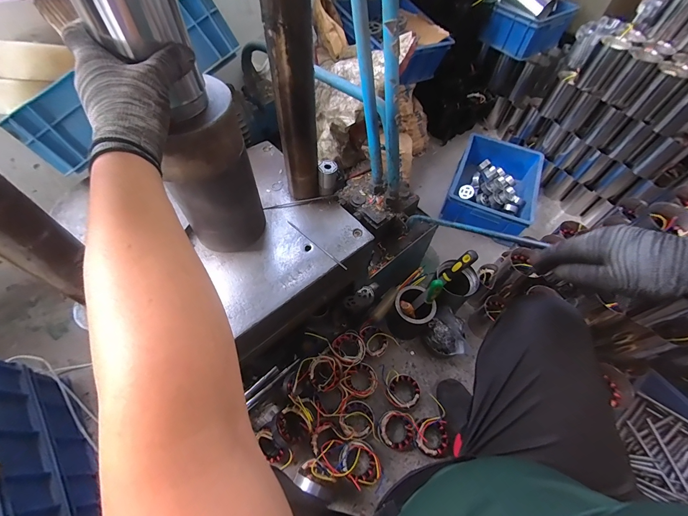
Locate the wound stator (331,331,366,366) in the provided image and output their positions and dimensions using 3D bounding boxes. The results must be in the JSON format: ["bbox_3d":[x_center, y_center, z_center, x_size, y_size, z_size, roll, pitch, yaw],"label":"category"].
[{"bbox_3d":[0.018,0.256,0.863,0.092,0.050,0.090,1,57,-2],"label":"wound stator"}]

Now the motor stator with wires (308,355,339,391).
[{"bbox_3d":[-0.053,0.297,0.799,0.072,0.050,0.079,1,57,-2],"label":"motor stator with wires"}]

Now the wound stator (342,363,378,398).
[{"bbox_3d":[0.048,0.332,0.838,0.083,0.034,0.091,1,57,-2],"label":"wound stator"}]

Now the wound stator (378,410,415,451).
[{"bbox_3d":[0.133,0.444,0.793,0.093,0.047,0.088,1,57,-2],"label":"wound stator"}]

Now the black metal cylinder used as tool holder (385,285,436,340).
[{"bbox_3d":[0.196,0.166,0.905,0.106,0.154,0.100,1,57,-2],"label":"black metal cylinder used as tool holder"}]

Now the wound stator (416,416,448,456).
[{"bbox_3d":[0.221,0.454,0.783,0.081,0.040,0.081,1,57,-2],"label":"wound stator"}]

